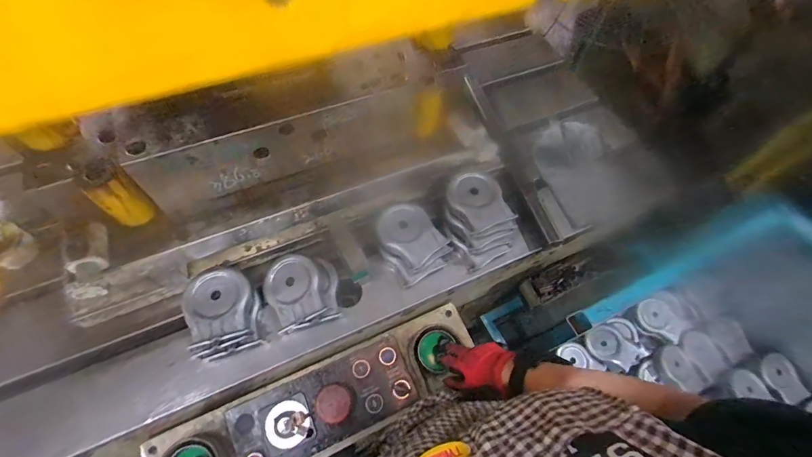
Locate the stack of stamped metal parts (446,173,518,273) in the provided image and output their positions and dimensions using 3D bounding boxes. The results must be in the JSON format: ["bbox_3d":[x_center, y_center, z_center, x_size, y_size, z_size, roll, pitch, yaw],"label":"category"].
[{"bbox_3d":[0.136,-0.017,0.711,0.107,0.081,0.153,-13,62,-11],"label":"stack of stamped metal parts"}]

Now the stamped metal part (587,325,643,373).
[{"bbox_3d":[0.580,0.335,1.066,0.127,0.008,0.084,38,97,21],"label":"stamped metal part"}]

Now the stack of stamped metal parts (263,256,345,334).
[{"bbox_3d":[-0.177,0.110,0.648,0.110,0.062,0.120,-22,67,4],"label":"stack of stamped metal parts"}]

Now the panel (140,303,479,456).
[{"bbox_3d":[-0.128,0.290,0.626,0.539,0.047,0.139,-21,64,-15],"label":"panel"}]

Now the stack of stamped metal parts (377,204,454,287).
[{"bbox_3d":[0.011,0.024,0.698,0.113,0.062,0.142,-28,66,-18],"label":"stack of stamped metal parts"}]

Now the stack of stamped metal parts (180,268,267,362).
[{"bbox_3d":[-0.297,0.140,0.621,0.106,0.077,0.126,-13,62,-11],"label":"stack of stamped metal parts"}]

